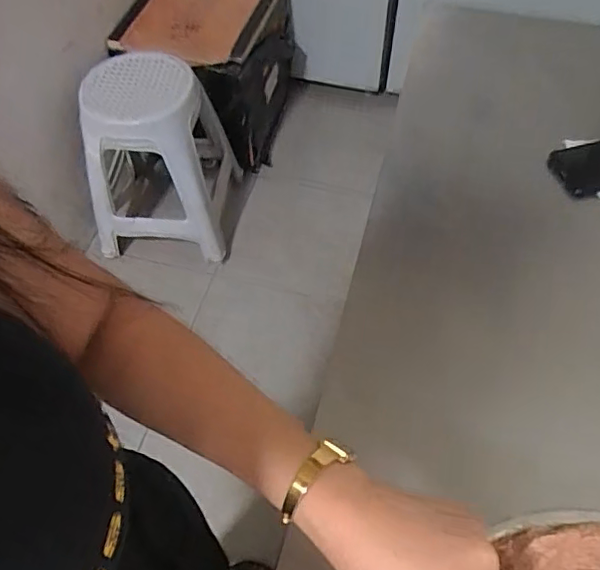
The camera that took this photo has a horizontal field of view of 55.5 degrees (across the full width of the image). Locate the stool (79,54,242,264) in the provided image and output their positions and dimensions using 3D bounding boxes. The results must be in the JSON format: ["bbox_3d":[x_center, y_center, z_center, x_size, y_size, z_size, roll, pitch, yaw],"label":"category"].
[{"bbox_3d":[-0.377,-0.331,1.561,0.361,0.470,0.360,-3,56,0],"label":"stool"}]

